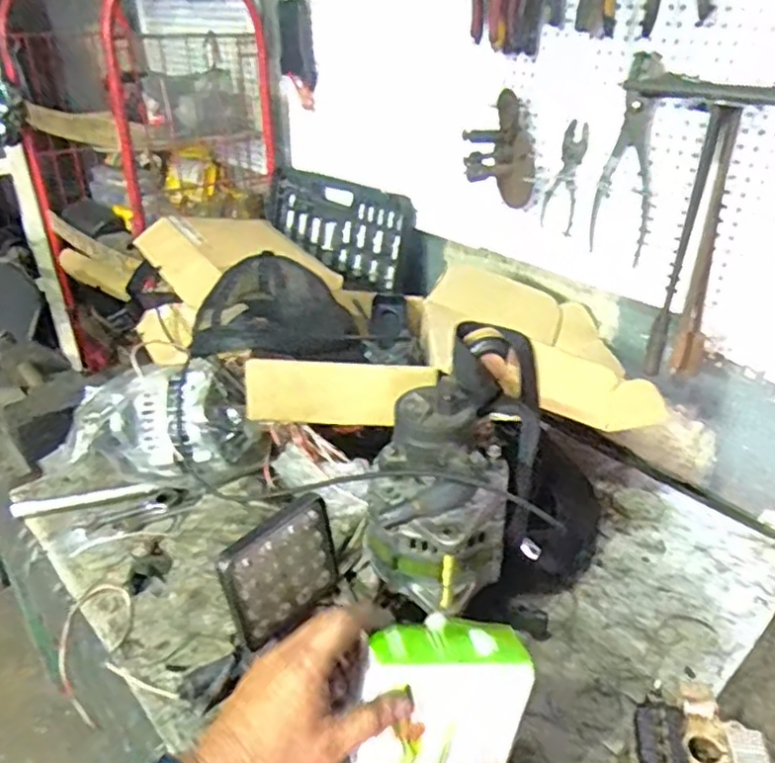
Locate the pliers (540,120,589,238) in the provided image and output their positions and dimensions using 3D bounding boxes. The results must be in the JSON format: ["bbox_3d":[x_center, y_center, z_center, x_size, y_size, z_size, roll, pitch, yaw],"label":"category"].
[{"bbox_3d":[0.232,-0.267,0.880,0.005,0.138,0.053,-26,39,-36],"label":"pliers"}]

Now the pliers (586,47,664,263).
[{"bbox_3d":[0.281,-0.263,0.794,0.024,0.224,0.079,-26,39,-36],"label":"pliers"}]

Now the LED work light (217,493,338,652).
[{"bbox_3d":[-0.085,0.157,0.556,0.024,0.101,0.104,24,38,35],"label":"LED work light"}]

